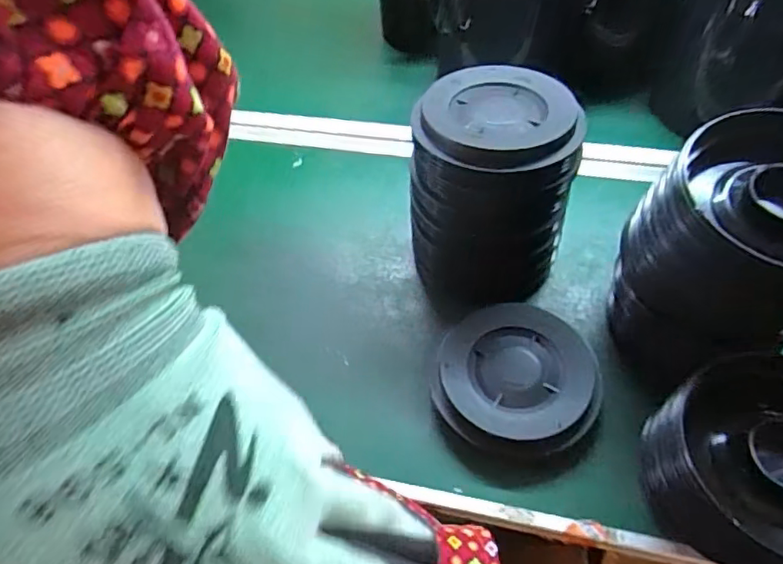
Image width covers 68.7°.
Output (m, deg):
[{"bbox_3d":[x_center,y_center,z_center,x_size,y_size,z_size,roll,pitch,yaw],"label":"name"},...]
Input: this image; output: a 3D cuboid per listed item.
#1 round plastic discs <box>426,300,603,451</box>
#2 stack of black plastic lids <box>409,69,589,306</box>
[{"bbox_3d":[0.091,0.073,0.424,0.115,0.029,0.109,7,55,9],"label":"round plastic discs"},{"bbox_3d":[0.077,-0.071,0.458,0.118,0.147,0.124,13,56,13],"label":"stack of black plastic lids"}]

